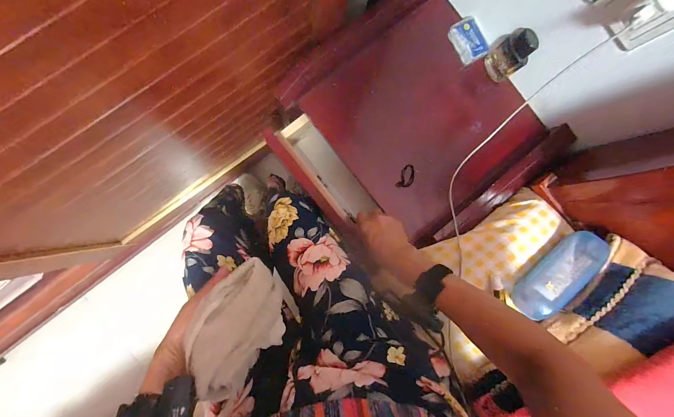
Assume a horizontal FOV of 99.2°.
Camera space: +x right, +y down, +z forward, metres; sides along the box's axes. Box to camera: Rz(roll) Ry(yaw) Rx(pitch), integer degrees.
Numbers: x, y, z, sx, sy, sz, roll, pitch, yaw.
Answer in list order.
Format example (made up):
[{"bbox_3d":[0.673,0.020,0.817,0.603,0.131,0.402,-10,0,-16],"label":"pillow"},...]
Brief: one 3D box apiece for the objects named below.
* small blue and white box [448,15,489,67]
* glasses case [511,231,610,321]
[{"bbox_3d":[0.262,-0.334,0.571,0.047,0.023,0.083,-29,91,-5],"label":"small blue and white box"},{"bbox_3d":[0.347,0.102,0.450,0.165,0.047,0.062,-42,92,-5],"label":"glasses case"}]

